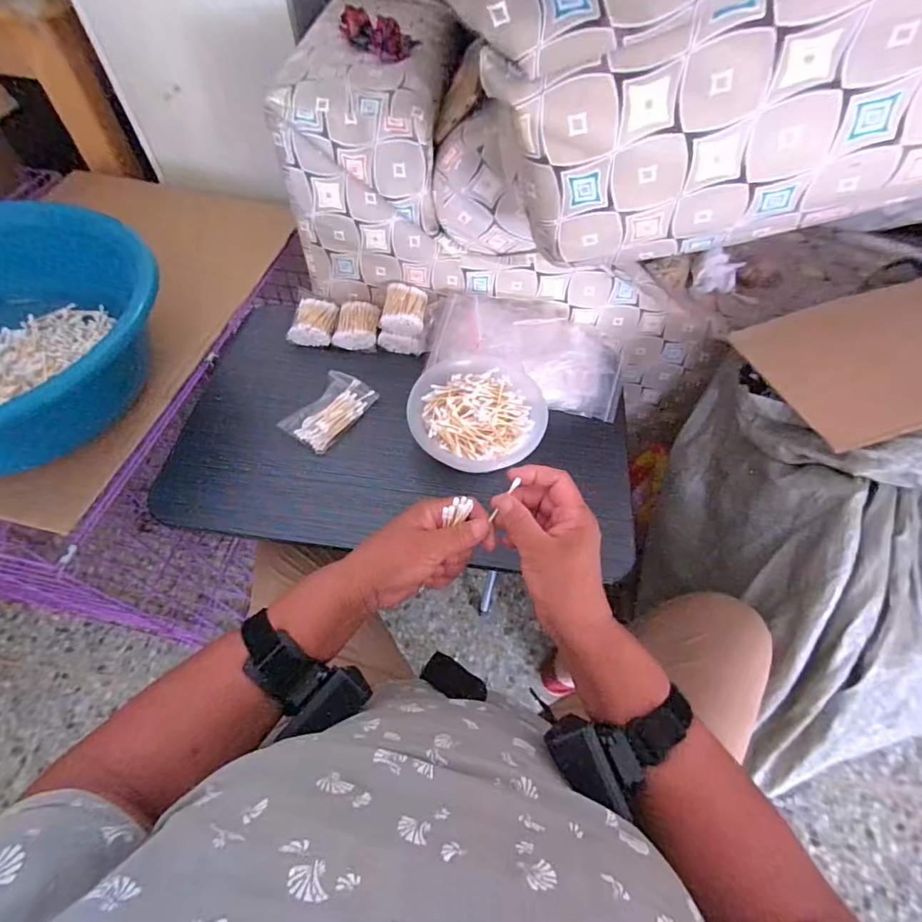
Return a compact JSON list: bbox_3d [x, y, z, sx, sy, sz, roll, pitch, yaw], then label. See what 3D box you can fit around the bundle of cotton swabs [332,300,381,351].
[{"bbox_3d":[-0.152,-0.203,0.697,0.060,0.030,0.074,7,58,1],"label":"bundle of cotton swabs"}]

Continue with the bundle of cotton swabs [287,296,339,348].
[{"bbox_3d":[-0.217,-0.203,0.700,0.062,0.038,0.075,6,58,1],"label":"bundle of cotton swabs"}]

